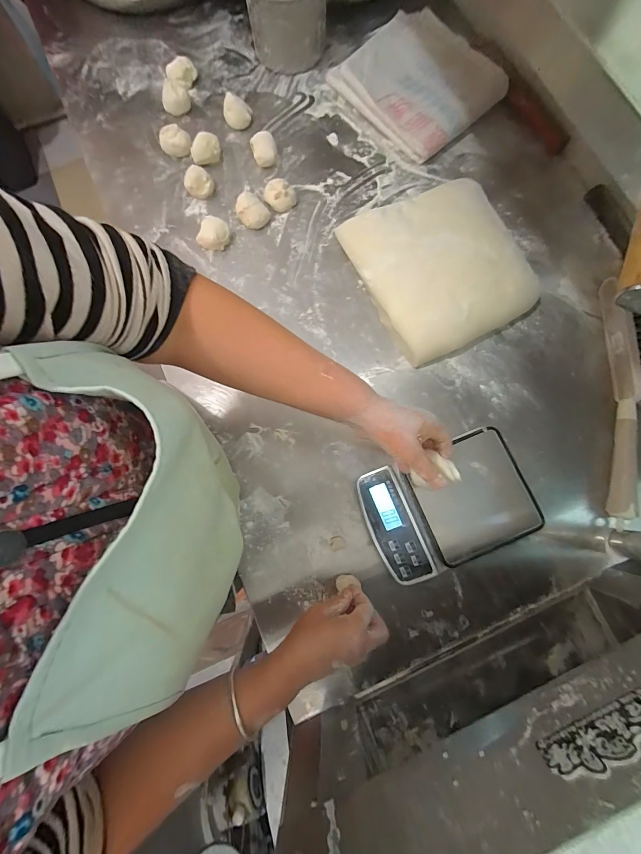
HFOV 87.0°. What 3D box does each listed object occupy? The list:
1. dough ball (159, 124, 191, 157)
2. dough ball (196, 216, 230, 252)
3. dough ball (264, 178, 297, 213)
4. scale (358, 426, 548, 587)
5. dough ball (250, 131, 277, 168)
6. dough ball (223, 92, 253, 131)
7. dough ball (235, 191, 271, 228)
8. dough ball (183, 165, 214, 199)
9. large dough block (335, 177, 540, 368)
[{"bbox_3d":[-0.257,-0.507,0.599,0.051,0.029,0.050,-23,80,-3],"label":"dough ball"},{"bbox_3d":[-0.177,-0.324,0.568,0.053,0.023,0.051,0,80,1],"label":"dough ball"},{"bbox_3d":[-0.069,-0.395,0.578,0.051,0.028,0.044,5,80,2],"label":"dough ball"},{"bbox_3d":[0.170,0.106,0.472,0.215,0.054,0.157,-22,80,-3],"label":"scale"},{"bbox_3d":[-0.098,-0.484,0.589,0.042,0.026,0.042,0,80,1],"label":"dough ball"},{"bbox_3d":[-0.151,-0.575,0.617,0.049,0.027,0.048,0,80,1],"label":"dough ball"},{"bbox_3d":[-0.117,-0.364,0.570,0.041,0.033,0.052,-43,82,-6],"label":"dough ball"},{"bbox_3d":[-0.208,-0.422,0.581,0.042,0.029,0.045,0,80,1],"label":"dough ball"},{"bbox_3d":[0.181,-0.259,0.532,0.228,0.064,0.267,-28,80,-4],"label":"large dough block"}]

